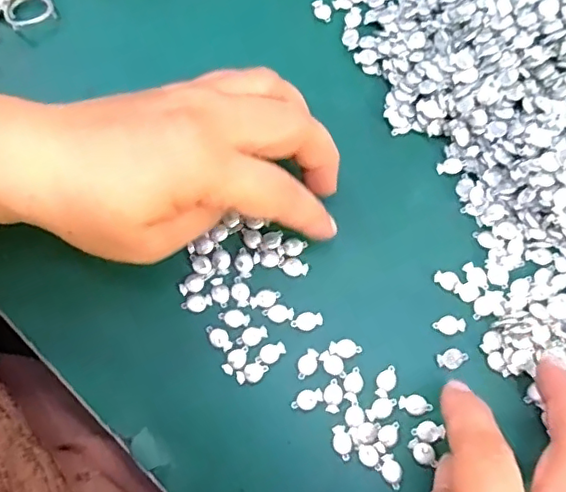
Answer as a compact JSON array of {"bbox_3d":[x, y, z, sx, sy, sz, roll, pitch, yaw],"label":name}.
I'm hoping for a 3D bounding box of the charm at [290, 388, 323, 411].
[{"bbox_3d":[0.011,0.068,0.254,0.014,0.004,0.009,-27,75,-6],"label":"charm"}]

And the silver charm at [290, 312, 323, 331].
[{"bbox_3d":[0.011,0.035,0.264,0.015,0.004,0.008,-16,74,-2],"label":"silver charm"}]

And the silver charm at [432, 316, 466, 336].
[{"bbox_3d":[0.076,0.036,0.261,0.014,0.004,0.009,-14,74,-2],"label":"silver charm"}]

